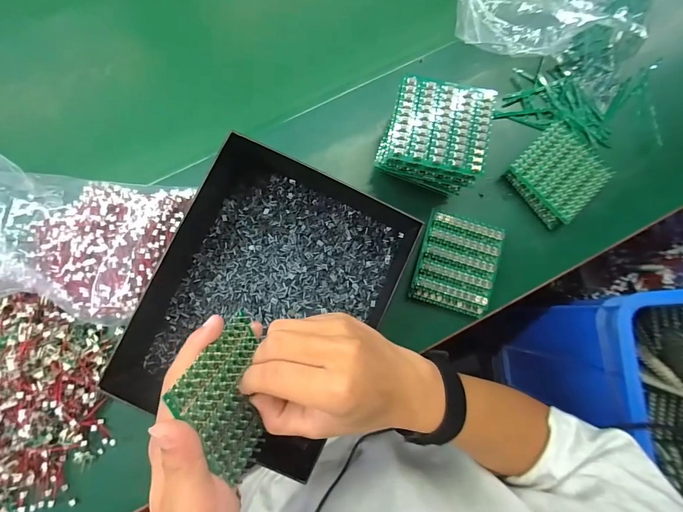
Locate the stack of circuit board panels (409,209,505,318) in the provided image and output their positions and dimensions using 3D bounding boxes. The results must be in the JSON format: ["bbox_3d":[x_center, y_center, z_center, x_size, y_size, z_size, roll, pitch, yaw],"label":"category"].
[{"bbox_3d":[0.122,0.008,0.375,0.080,0.026,0.095,17,83,0],"label":"stack of circuit board panels"}]

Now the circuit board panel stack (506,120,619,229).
[{"bbox_3d":[0.238,-0.092,0.387,0.085,0.027,0.087,-42,86,-6],"label":"circuit board panel stack"}]

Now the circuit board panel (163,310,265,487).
[{"bbox_3d":[-0.070,0.095,0.239,0.005,0.077,0.085,-9,116,22],"label":"circuit board panel"}]

